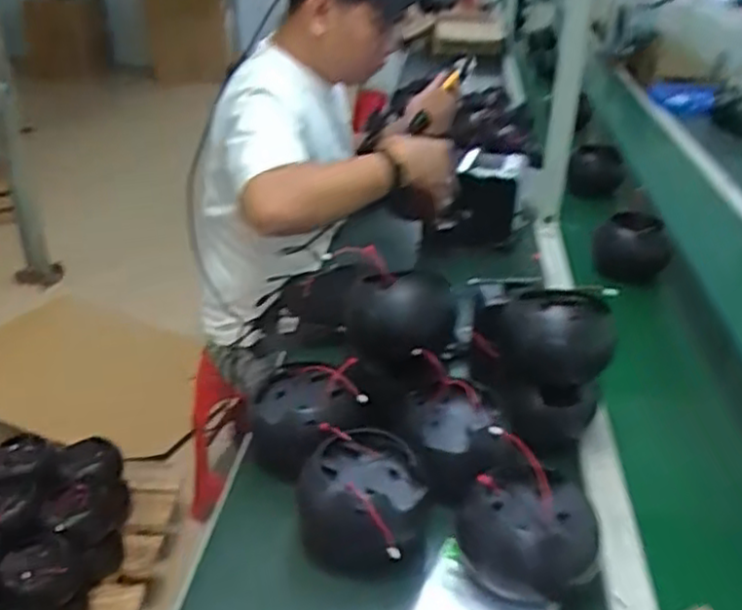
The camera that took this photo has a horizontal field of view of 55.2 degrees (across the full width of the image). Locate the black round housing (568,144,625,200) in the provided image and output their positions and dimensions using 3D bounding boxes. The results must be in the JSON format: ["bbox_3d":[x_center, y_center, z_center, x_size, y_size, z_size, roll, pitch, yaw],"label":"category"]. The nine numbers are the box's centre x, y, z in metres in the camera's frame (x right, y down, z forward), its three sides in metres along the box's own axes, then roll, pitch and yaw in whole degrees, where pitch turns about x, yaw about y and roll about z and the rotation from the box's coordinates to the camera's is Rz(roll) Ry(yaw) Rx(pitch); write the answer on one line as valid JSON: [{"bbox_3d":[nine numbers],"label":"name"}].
[{"bbox_3d":[0.489,-0.286,1.535,0.109,0.107,0.077,10,32,17],"label":"black round housing"}]

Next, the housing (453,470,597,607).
[{"bbox_3d":[0.147,0.216,0.675,0.126,0.073,0.111,0,30,0],"label":"housing"}]

